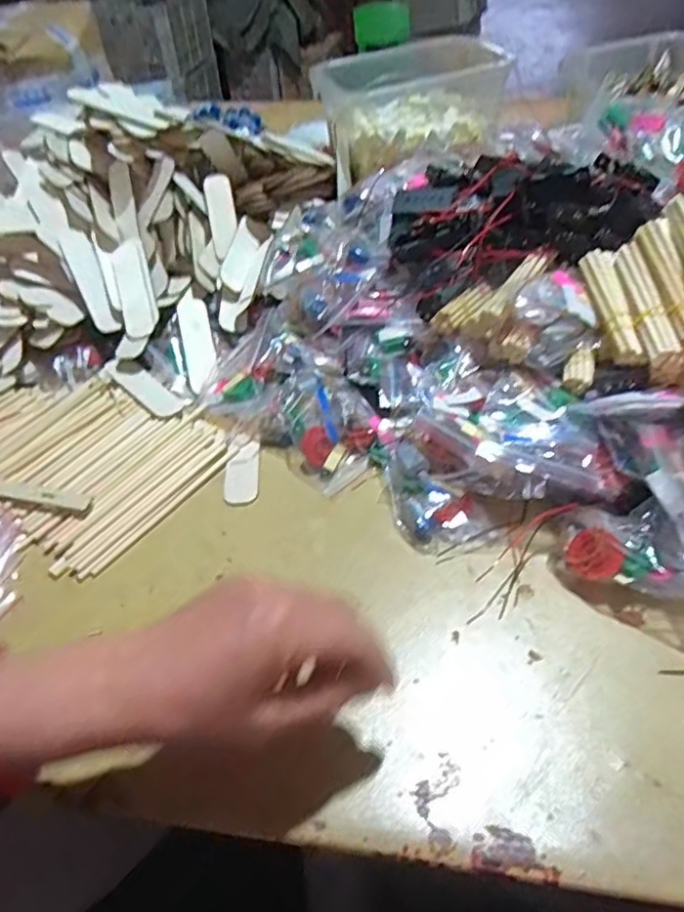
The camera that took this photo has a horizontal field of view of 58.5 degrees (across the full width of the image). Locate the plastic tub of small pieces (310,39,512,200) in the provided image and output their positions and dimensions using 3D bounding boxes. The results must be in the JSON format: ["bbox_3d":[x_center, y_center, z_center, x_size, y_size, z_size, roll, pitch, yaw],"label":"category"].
[{"bbox_3d":[0.093,-0.469,0.807,0.231,0.090,0.149,-11,46,-6],"label":"plastic tub of small pieces"}]

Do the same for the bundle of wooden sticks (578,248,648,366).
[{"bbox_3d":[0.191,-0.106,0.437,0.019,0.023,0.101,-4,60,1],"label":"bundle of wooden sticks"}]

